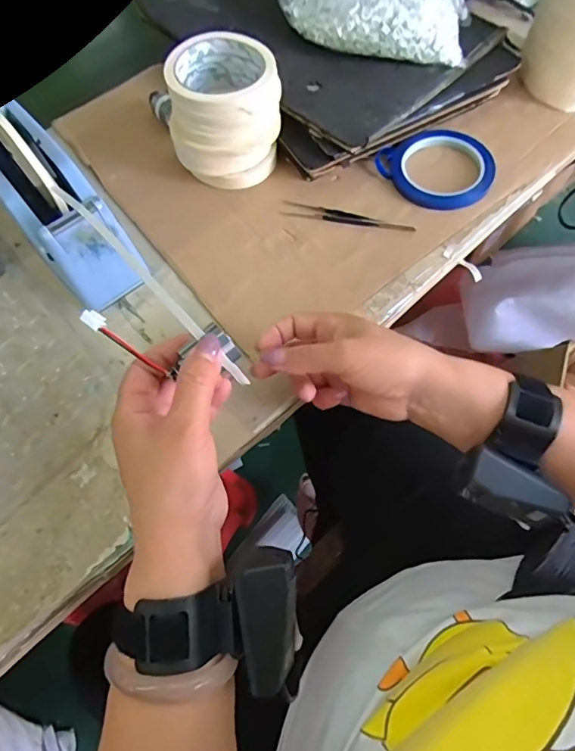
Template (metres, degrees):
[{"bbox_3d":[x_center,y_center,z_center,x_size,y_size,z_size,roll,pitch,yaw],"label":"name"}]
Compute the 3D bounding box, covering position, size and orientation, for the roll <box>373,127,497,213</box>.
[{"bbox_3d":[0.156,-0.212,0.474,0.104,0.011,0.097,-1,68,2],"label":"roll"}]

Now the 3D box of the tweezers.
[{"bbox_3d":[0.059,-0.156,0.461,0.131,0.006,0.017,15,70,8],"label":"tweezers"}]

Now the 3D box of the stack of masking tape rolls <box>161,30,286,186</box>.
[{"bbox_3d":[-0.060,-0.254,0.457,0.107,0.099,0.095,2,68,3],"label":"stack of masking tape rolls"}]

